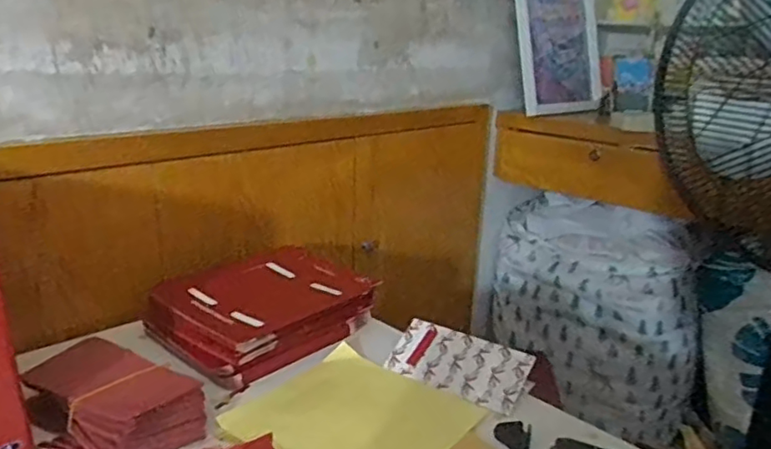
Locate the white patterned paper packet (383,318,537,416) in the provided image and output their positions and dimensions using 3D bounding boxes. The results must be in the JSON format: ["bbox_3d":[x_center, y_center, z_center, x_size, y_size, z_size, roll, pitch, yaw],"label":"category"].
[{"bbox_3d":[0.089,0.175,0.769,0.176,0.008,0.085,14,51,31],"label":"white patterned paper packet"}]

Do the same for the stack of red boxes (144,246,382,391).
[{"bbox_3d":[-0.168,0.117,0.850,0.196,0.073,0.252,16,21,38],"label":"stack of red boxes"}]

